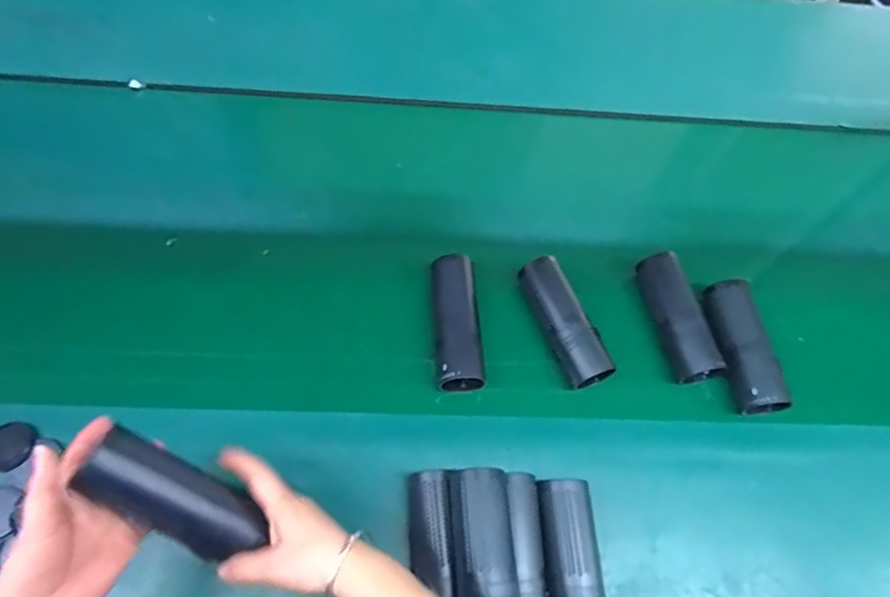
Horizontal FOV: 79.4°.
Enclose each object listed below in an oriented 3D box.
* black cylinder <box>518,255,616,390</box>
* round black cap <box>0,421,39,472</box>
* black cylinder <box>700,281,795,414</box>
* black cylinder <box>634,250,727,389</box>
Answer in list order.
[{"bbox_3d":[0.140,0.019,0.649,0.053,0.057,0.172,-20,67,-14],"label":"black cylinder"},{"bbox_3d":[-0.453,0.153,0.556,0.043,0.010,0.049,11,62,1],"label":"round black cap"},{"bbox_3d":[0.358,0.061,0.659,0.067,0.057,0.175,-3,64,-6],"label":"black cylinder"},{"bbox_3d":[0.284,0.022,0.658,0.044,0.057,0.165,-13,74,-12],"label":"black cylinder"}]

